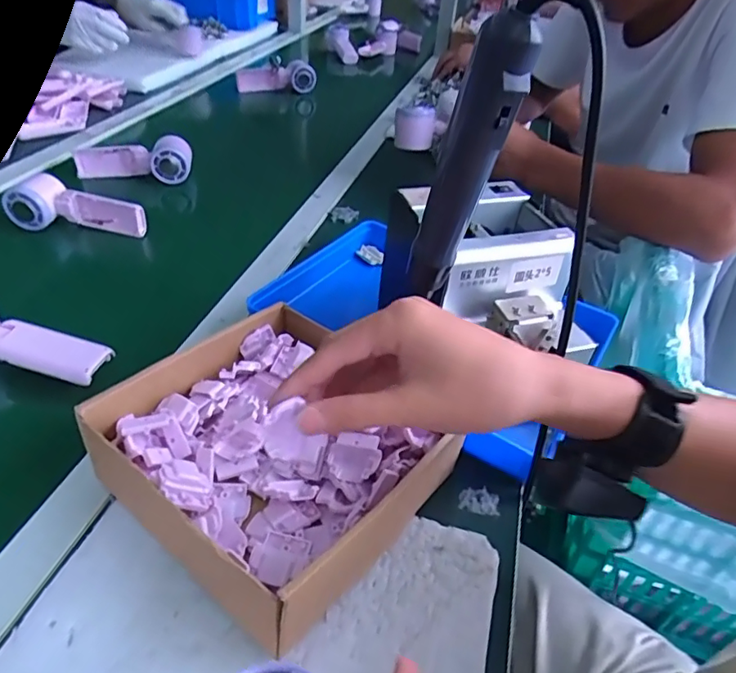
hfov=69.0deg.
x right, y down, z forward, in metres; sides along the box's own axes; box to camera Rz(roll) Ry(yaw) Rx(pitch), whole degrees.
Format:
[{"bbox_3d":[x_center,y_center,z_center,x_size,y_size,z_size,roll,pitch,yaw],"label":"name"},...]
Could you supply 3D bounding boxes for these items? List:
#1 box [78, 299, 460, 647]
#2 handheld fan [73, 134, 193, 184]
[{"bbox_3d":[-0.068,0.081,0.400,0.198,0.064,0.210,-30,51,-35],"label":"box"},{"bbox_3d":[-0.349,-0.263,0.793,0.166,0.046,0.050,-5,42,-12],"label":"handheld fan"}]

